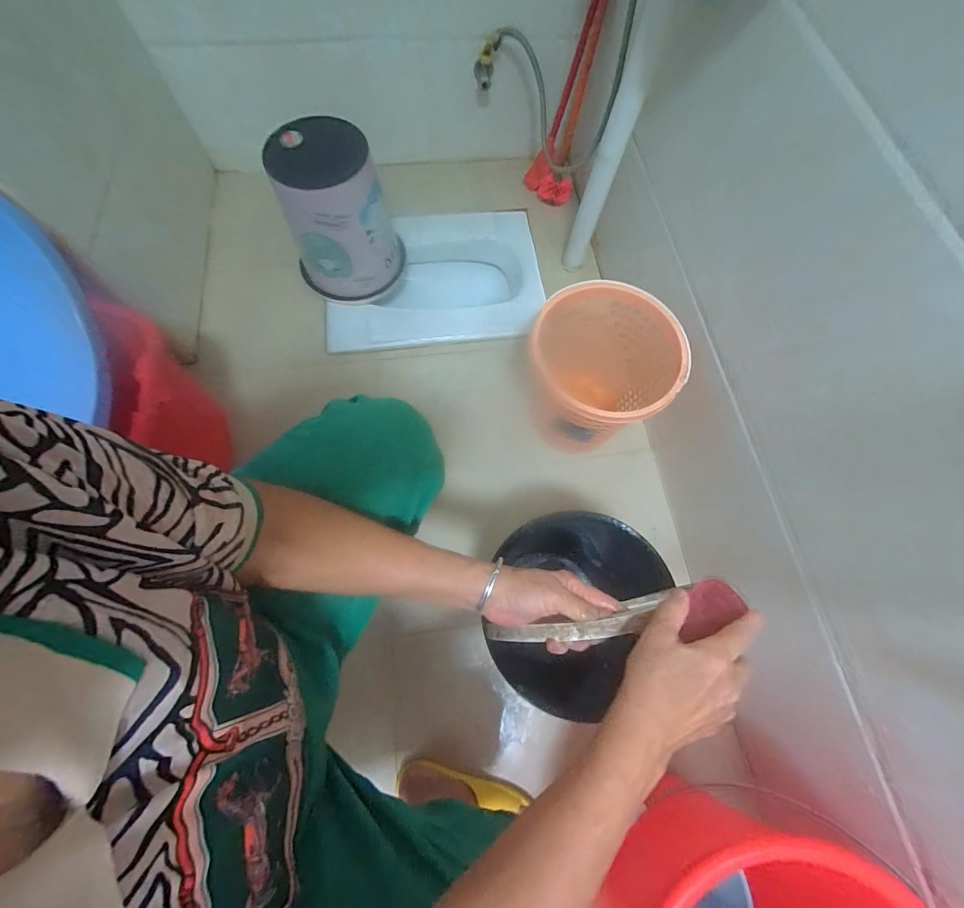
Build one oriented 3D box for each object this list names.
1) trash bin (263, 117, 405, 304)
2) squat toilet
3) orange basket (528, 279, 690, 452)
[{"bbox_3d":[-0.309,-0.512,0.894,0.226,0.280,0.226,-21,72,-9],"label":"trash bin"},{"bbox_3d":[-0.121,-0.429,1.088,0.536,0.166,0.409,-5,71,-4],"label":"squat toilet"},{"bbox_3d":[0.211,-0.144,0.768,0.245,0.240,0.245,1,70,-2],"label":"orange basket"}]

